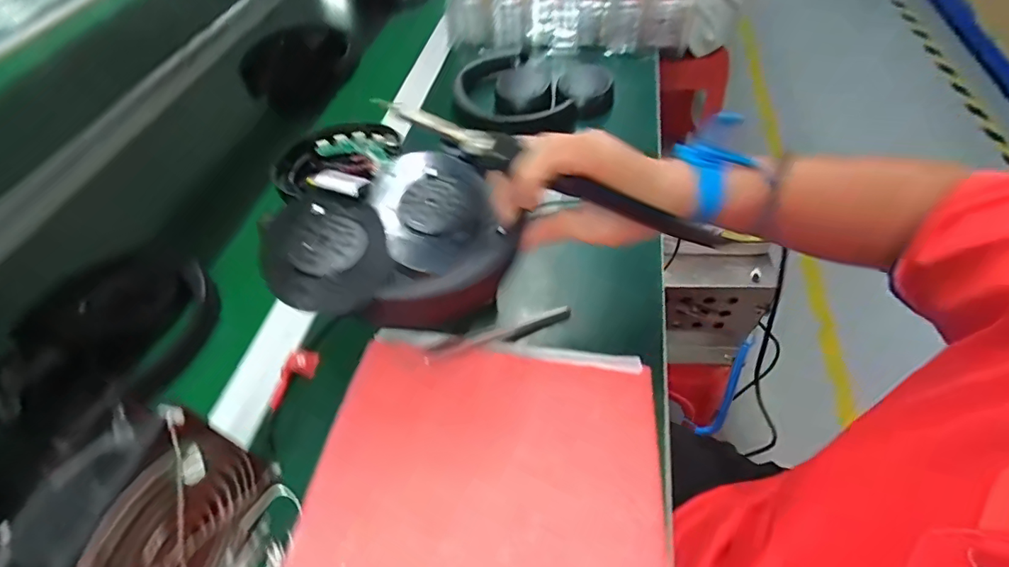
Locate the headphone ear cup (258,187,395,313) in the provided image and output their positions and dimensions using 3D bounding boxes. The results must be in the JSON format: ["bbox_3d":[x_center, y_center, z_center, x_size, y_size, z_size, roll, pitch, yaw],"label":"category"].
[{"bbox_3d":[-0.101,-0.020,0.265,0.064,0.017,0.079,-20,53,-9],"label":"headphone ear cup"}]

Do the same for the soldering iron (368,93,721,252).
[{"bbox_3d":[0.032,-0.062,0.276,0.216,0.017,0.015,22,55,-5],"label":"soldering iron"}]

